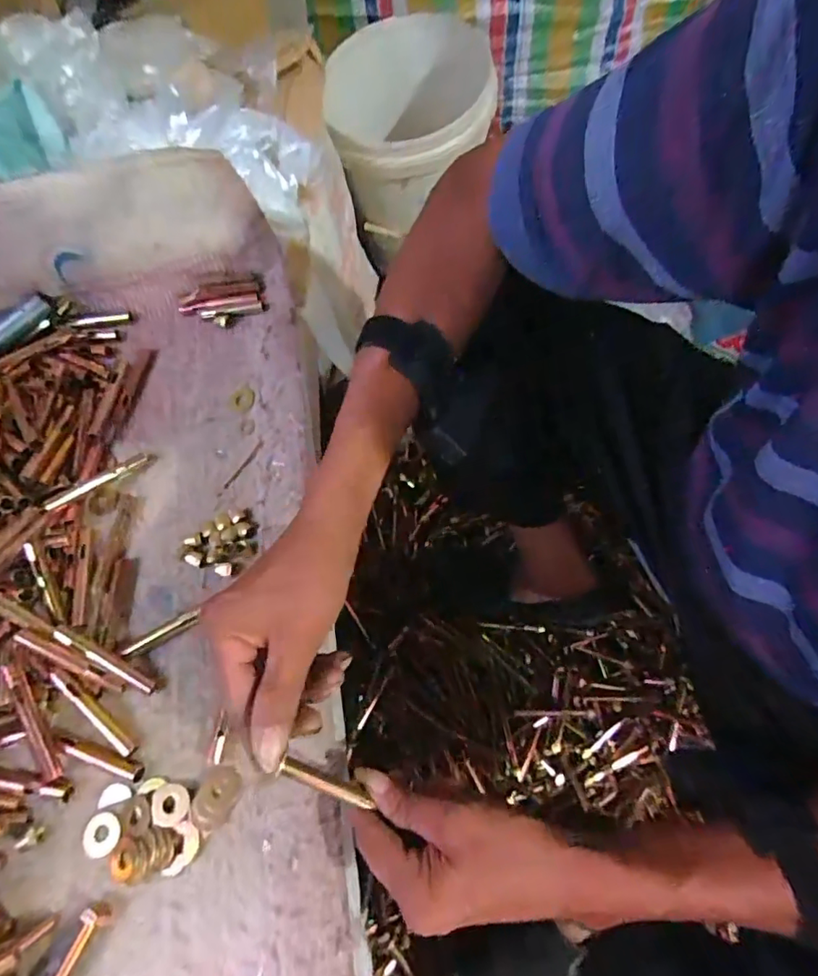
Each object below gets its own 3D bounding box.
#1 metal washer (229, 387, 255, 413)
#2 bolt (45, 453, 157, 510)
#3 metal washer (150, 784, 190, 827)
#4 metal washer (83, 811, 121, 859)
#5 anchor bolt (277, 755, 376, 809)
[{"bbox_3d":[-0.157,-0.083,0.486,0.026,0.004,0.024,1,84,14],"label":"metal washer"},{"bbox_3d":[-0.261,-0.009,0.444,0.013,0.011,0.093,40,50,16],"label":"bolt"},{"bbox_3d":[-0.157,0.209,0.342,0.025,0.004,0.024,0,61,0],"label":"metal washer"},{"bbox_3d":[-0.204,0.230,0.344,0.026,0.004,0.024,-15,63,0],"label":"metal washer"},{"bbox_3d":[-0.048,0.170,0.300,0.073,0.012,0.010,42,60,-31],"label":"anchor bolt"}]

